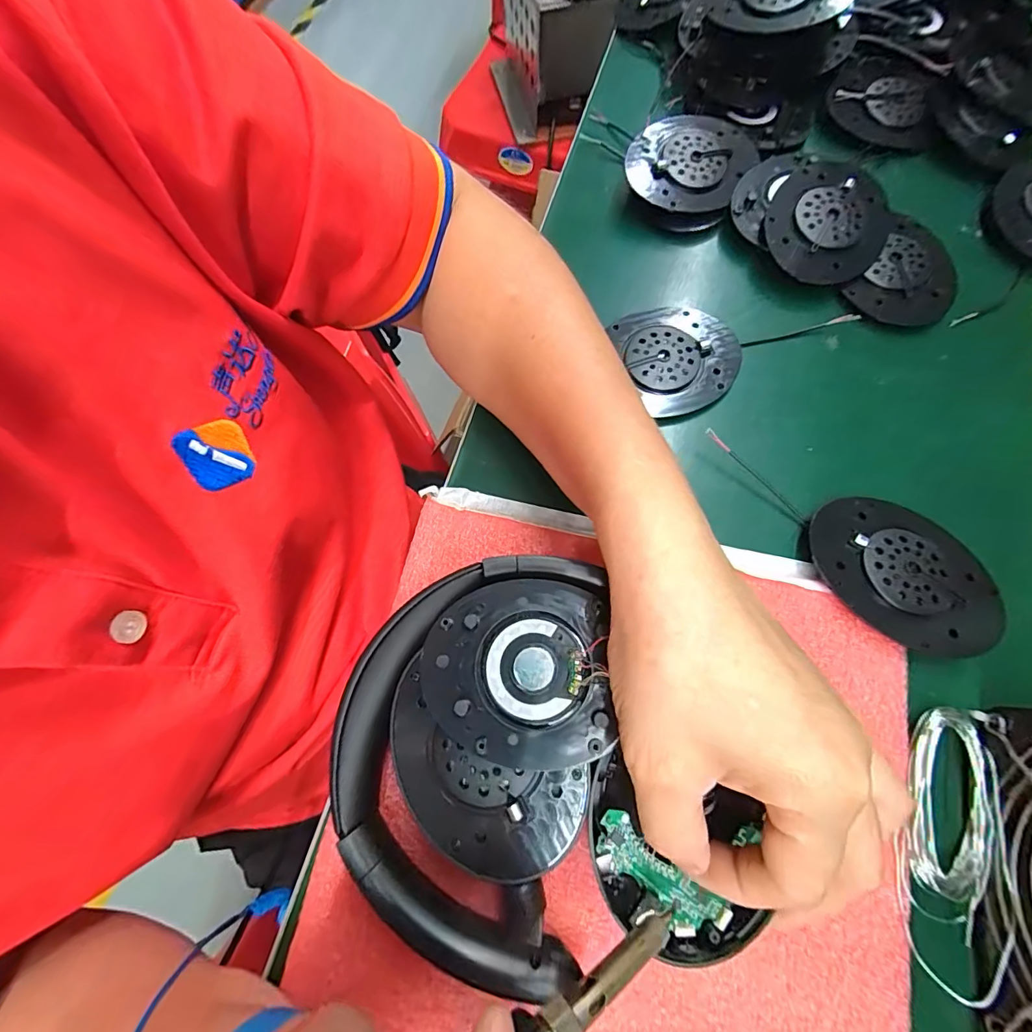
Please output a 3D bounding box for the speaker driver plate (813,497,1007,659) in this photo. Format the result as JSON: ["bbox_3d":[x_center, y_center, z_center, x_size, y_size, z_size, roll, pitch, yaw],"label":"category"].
[{"bbox_3d":[0.183,0.027,0.219,0.084,0.011,0.066,29,75,11],"label":"speaker driver plate"}]

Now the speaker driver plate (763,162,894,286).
[{"bbox_3d":[0.186,-0.176,0.277,0.067,0.018,0.080,28,75,10],"label":"speaker driver plate"}]

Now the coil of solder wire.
[{"bbox_3d":[0.172,0.128,0.183,0.035,0.010,0.098,14,73,6],"label":"coil of solder wire"}]

